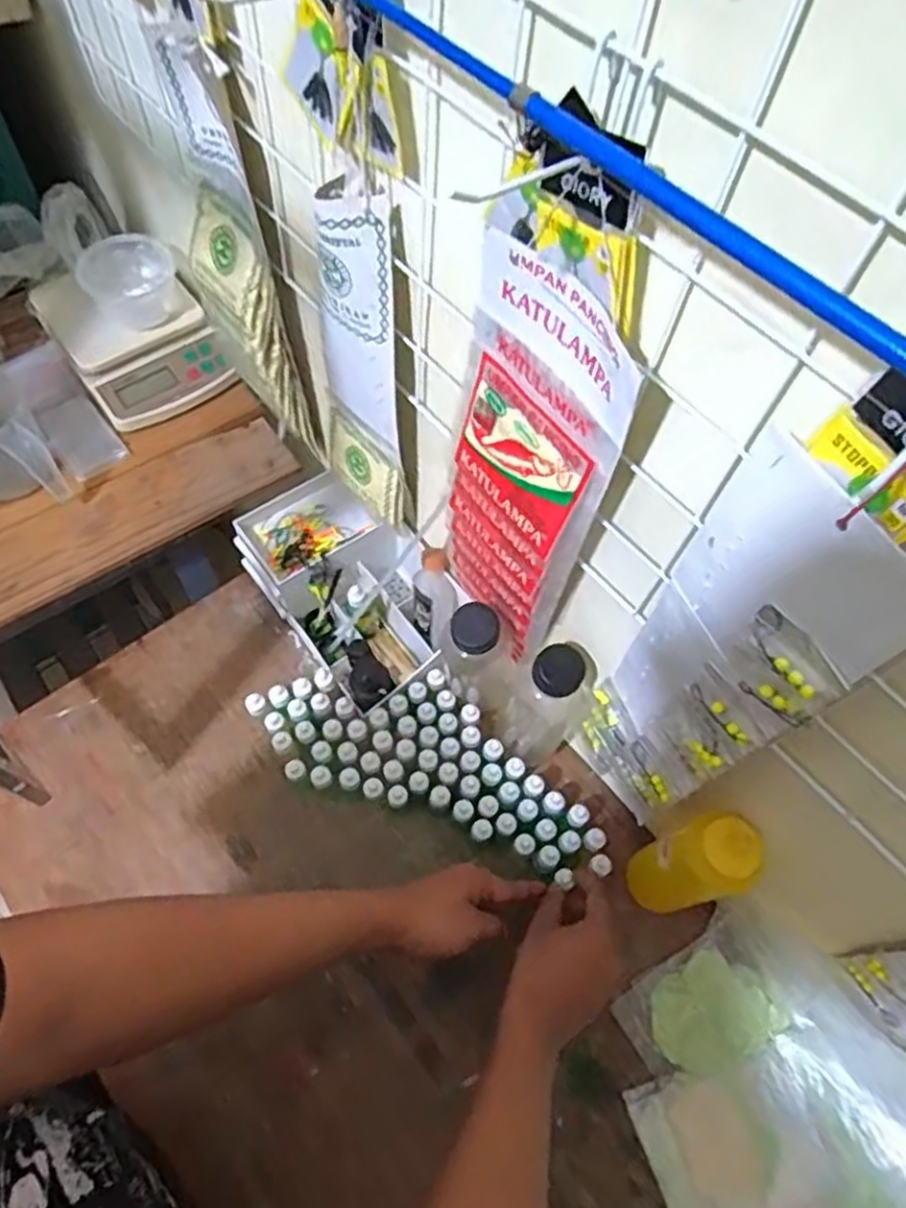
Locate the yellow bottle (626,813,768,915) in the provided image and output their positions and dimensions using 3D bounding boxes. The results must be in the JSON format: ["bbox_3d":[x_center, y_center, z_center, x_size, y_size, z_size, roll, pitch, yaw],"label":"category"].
[{"bbox_3d":[0.194,0.215,0.596,0.056,0.158,0.057,2,62,-3],"label":"yellow bottle"}]

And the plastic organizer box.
[{"bbox_3d":[-0.108,-0.010,0.759,0.131,0.097,0.227,-34,70,-19],"label":"plastic organizer box"}]

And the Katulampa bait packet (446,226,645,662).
[{"bbox_3d":[0.046,-0.071,0.496,0.033,0.335,0.111,-36,70,-20],"label":"Katulampa bait packet"}]

